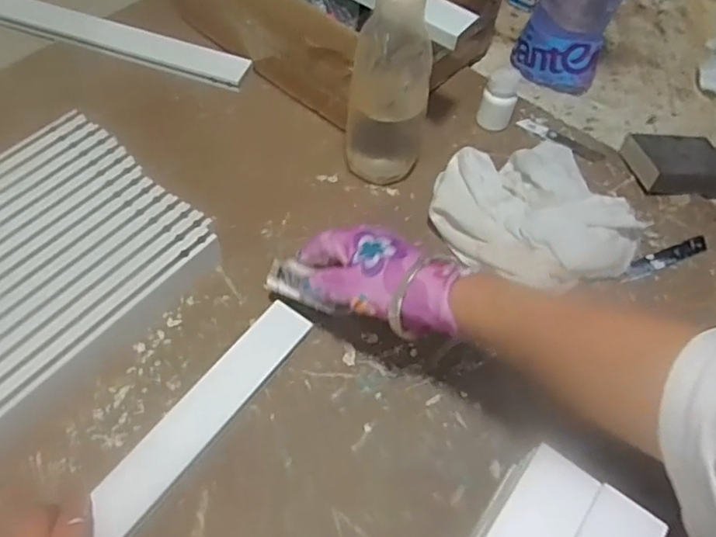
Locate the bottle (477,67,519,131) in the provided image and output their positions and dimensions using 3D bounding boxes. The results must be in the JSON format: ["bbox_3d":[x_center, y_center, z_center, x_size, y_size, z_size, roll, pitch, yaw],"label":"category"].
[{"bbox_3d":[0.154,-0.183,0.641,0.037,0.061,0.032,19,58,8],"label":"bottle"}]

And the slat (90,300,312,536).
[{"bbox_3d":[-0.185,0.183,0.409,0.039,0.013,0.430,34,63,16],"label":"slat"}]

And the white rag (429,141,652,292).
[{"bbox_3d":[0.167,-0.056,0.567,0.182,0.046,0.170,-15,60,-13],"label":"white rag"}]

